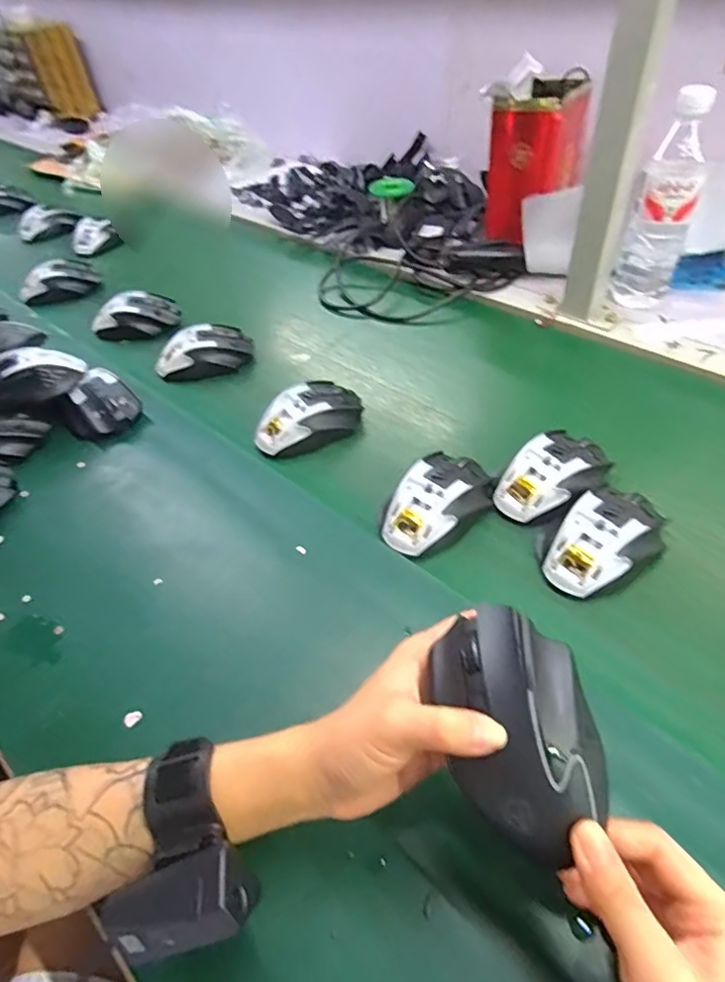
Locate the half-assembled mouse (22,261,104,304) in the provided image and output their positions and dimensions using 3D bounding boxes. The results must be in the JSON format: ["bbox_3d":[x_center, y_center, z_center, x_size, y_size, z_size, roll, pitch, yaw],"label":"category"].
[{"bbox_3d":[-0.476,-0.325,0.891,0.118,0.056,0.060,-23,50,-18],"label":"half-assembled mouse"}]

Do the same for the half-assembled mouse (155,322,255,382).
[{"bbox_3d":[-0.196,-0.172,0.700,0.119,0.041,0.063,-16,48,-12],"label":"half-assembled mouse"}]

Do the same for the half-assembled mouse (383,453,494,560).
[{"bbox_3d":[0.066,0.007,0.492,0.065,0.034,0.111,33,56,30],"label":"half-assembled mouse"}]

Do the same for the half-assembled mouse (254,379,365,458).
[{"bbox_3d":[-0.053,-0.075,0.587,0.114,0.039,0.068,-31,52,-24],"label":"half-assembled mouse"}]

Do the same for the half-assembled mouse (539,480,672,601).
[{"bbox_3d":[0.192,0.038,0.450,0.104,0.035,0.069,-28,51,-21],"label":"half-assembled mouse"}]

